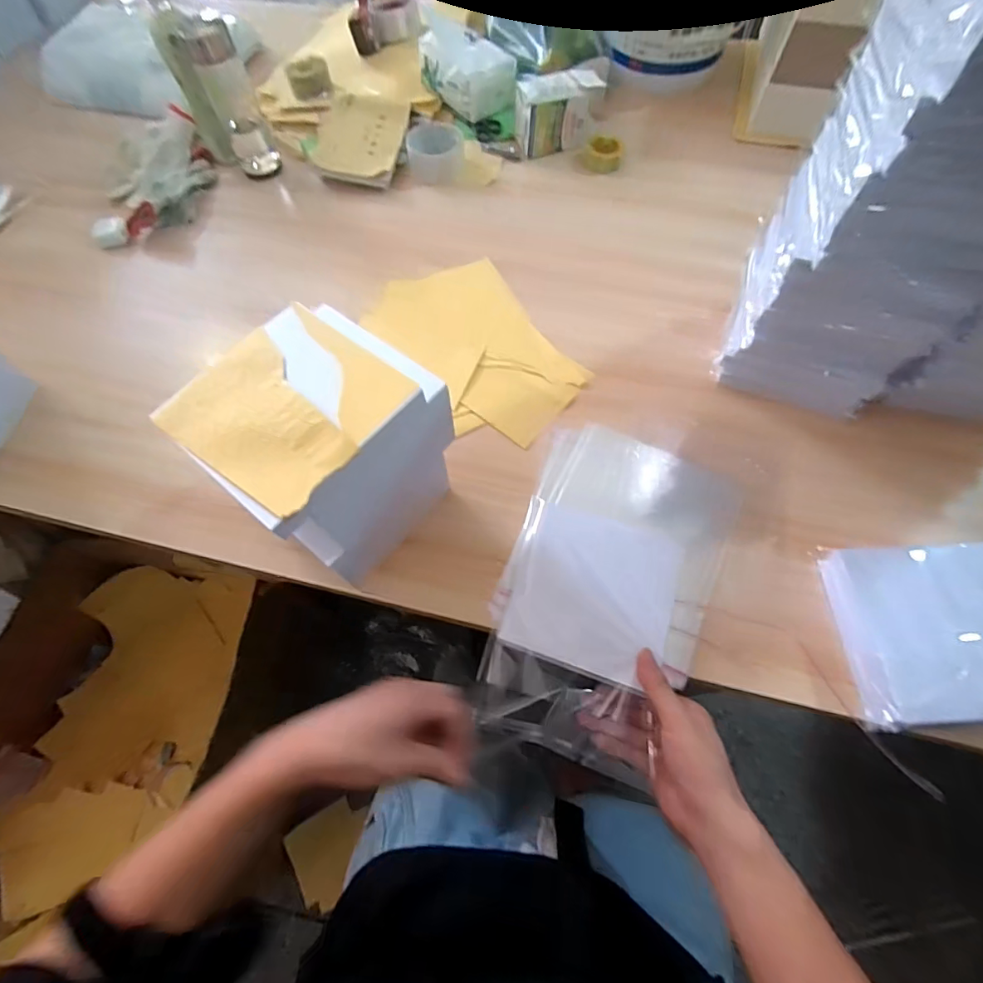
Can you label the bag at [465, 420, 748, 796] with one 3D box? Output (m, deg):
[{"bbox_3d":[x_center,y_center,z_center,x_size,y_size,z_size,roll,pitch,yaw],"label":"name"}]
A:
[{"bbox_3d":[0.122,0.086,0.490,0.205,0.032,0.335,18,66,10],"label":"bag"}]

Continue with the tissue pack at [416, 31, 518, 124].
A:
[{"bbox_3d":[-0.040,-0.726,0.828,0.151,0.105,0.102,40,72,18],"label":"tissue pack"}]

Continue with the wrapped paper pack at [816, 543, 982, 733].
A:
[{"bbox_3d":[0.407,0.128,0.439,0.151,0.046,0.153,1,65,2],"label":"wrapped paper pack"}]

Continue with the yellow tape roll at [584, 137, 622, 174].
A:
[{"bbox_3d":[0.185,-0.555,0.793,0.057,0.025,0.057,-1,65,1],"label":"yellow tape roll"}]

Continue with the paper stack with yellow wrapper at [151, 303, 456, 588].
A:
[{"bbox_3d":[-0.149,-0.040,0.442,0.161,0.163,0.176,30,69,15],"label":"paper stack with yellow wrapper"}]

